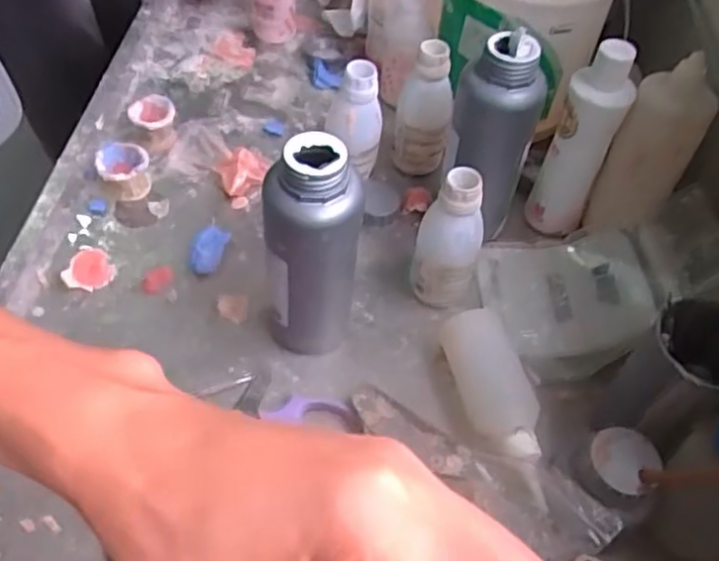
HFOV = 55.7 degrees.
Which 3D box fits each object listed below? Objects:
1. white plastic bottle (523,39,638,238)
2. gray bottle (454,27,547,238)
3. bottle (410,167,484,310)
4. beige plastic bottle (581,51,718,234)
[{"bbox_3d":[0.187,-0.112,0.579,0.049,0.175,0.042,29,56,17],"label":"white plastic bottle"},{"bbox_3d":[0.104,-0.106,0.557,0.053,0.179,0.056,2,52,-3],"label":"gray bottle"},{"bbox_3d":[0.071,-0.030,0.543,0.048,0.123,0.040,19,53,10],"label":"bottle"},{"bbox_3d":[0.240,-0.104,0.564,0.062,0.141,0.050,23,54,13],"label":"beige plastic bottle"}]

